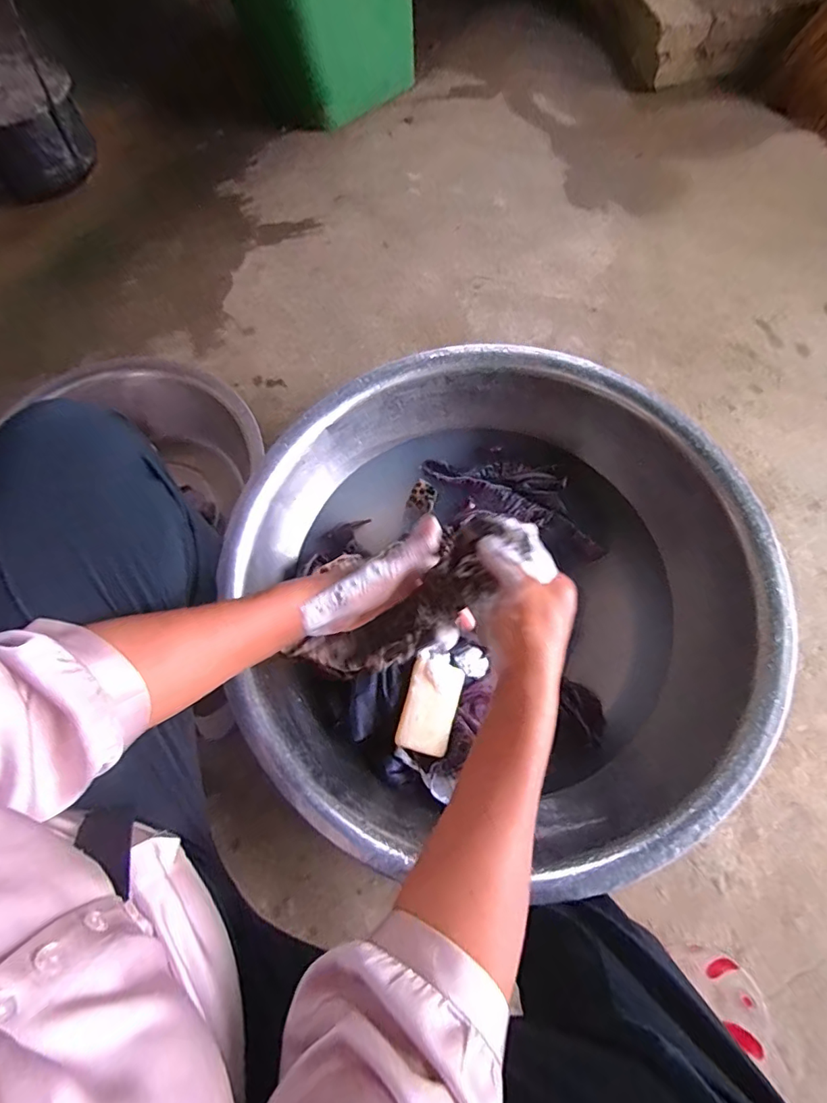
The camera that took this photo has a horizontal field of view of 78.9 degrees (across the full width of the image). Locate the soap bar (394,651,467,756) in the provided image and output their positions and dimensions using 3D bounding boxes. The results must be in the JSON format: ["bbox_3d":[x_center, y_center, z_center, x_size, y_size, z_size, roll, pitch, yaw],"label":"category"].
[{"bbox_3d":[0.022,0.184,0.613,0.062,0.017,0.117,16,71,6],"label":"soap bar"}]

